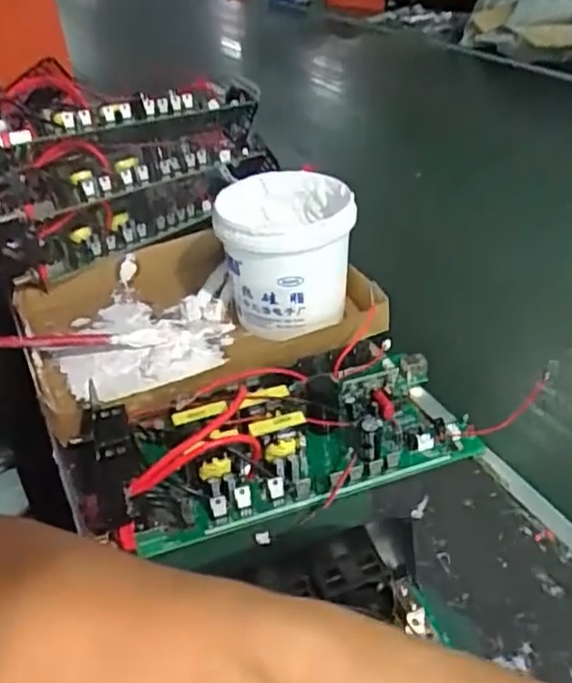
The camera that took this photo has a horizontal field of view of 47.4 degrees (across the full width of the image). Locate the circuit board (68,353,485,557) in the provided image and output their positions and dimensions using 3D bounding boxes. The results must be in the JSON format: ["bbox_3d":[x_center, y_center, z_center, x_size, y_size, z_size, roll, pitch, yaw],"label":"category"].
[{"bbox_3d":[-0.010,0.064,0.485,0.290,0.061,0.141,-17,37,-15],"label":"circuit board"}]

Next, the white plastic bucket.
[{"bbox_3d":[0.003,-0.077,0.609,0.114,0.124,0.112,-4,36,3],"label":"white plastic bucket"}]

